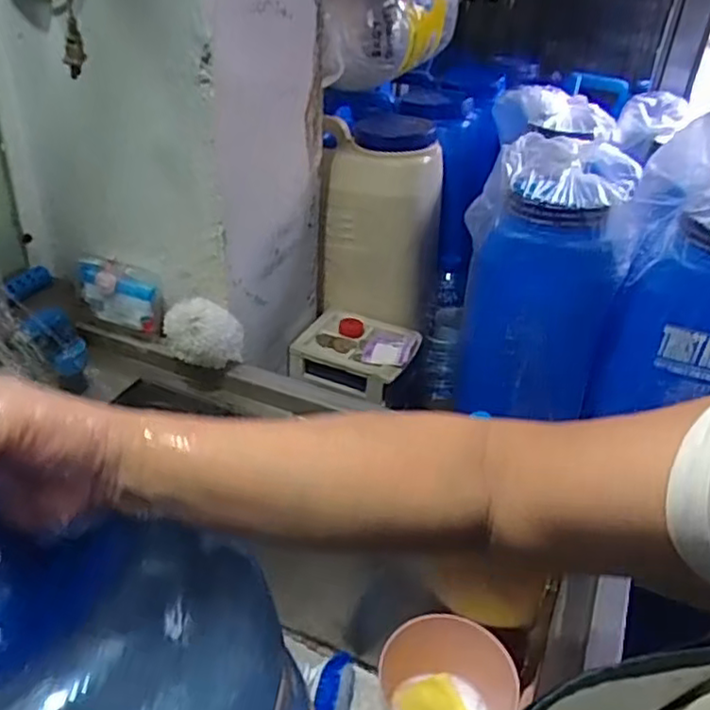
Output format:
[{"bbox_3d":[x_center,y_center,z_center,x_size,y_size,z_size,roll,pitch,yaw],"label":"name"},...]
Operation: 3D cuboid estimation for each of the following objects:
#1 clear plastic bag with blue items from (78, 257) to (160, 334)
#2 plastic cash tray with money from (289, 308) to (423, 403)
[{"bbox_3d":[-0.285,-0.075,0.799,0.108,0.071,0.025,15,36,15],"label":"clear plastic bag with blue items"},{"bbox_3d":[0.004,-0.003,1.008,0.170,0.059,0.144,14,36,14],"label":"plastic cash tray with money"}]

